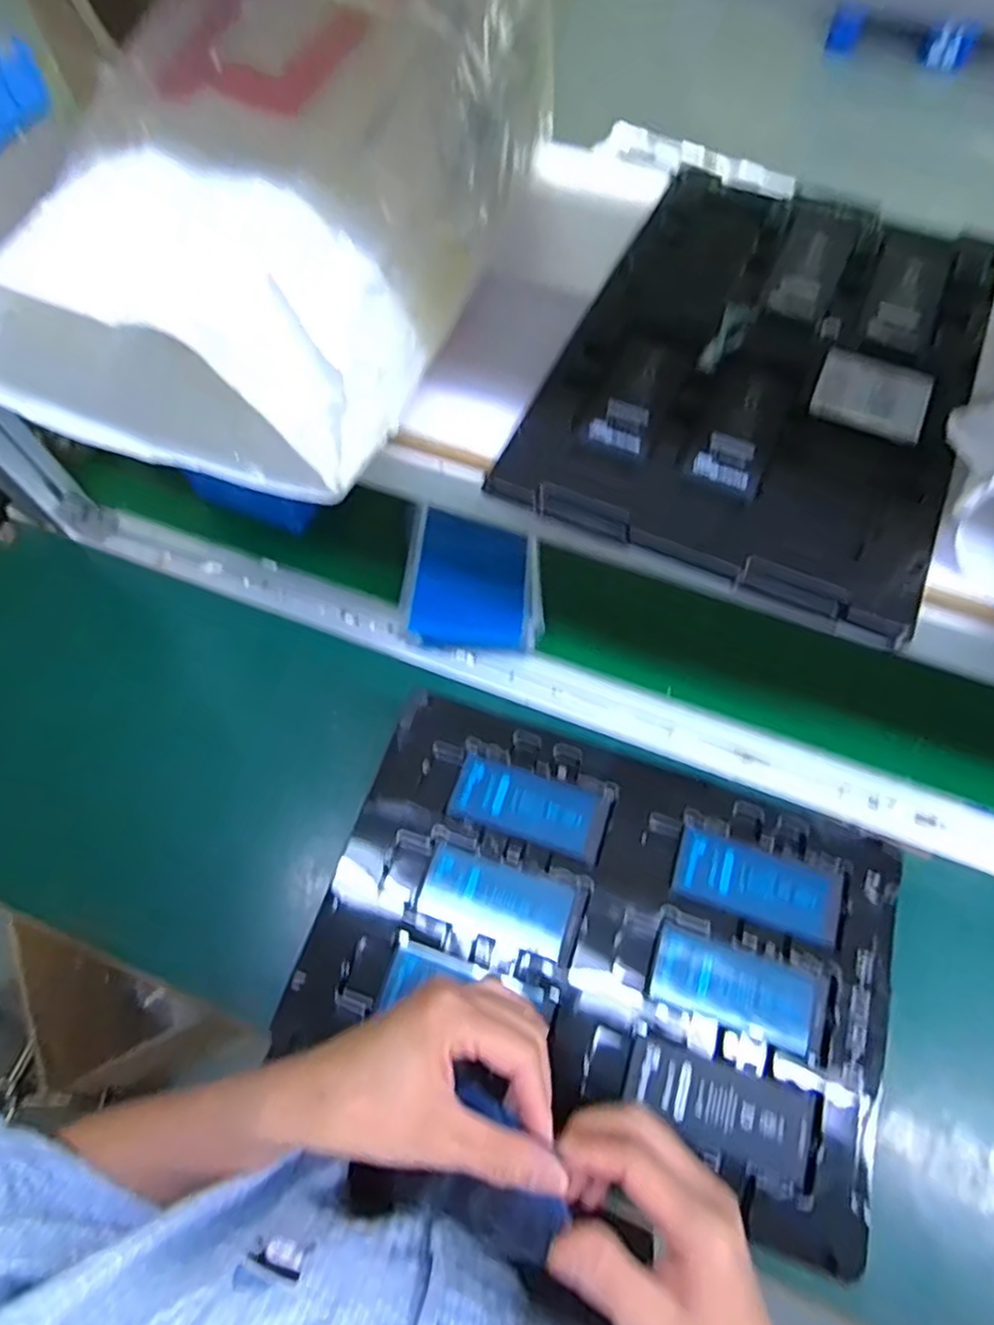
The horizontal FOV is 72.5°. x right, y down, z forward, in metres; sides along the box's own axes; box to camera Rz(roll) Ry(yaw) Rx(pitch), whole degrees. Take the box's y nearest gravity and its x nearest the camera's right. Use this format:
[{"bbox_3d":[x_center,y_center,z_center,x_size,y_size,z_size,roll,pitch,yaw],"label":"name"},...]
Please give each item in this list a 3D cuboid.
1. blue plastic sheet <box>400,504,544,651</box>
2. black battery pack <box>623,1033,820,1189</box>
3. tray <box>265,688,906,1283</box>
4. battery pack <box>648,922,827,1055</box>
[{"bbox_3d":[-0.018,-0.063,0.576,0.120,0.013,0.109,13,99,0],"label":"blue plastic sheet"},{"bbox_3d":[0.124,0.245,0.376,0.100,0.004,0.042,20,67,10],"label":"black battery pack"},{"bbox_3d":[0.063,0.166,0.414,0.332,0.012,0.219,18,66,9],"label":"tray"},{"bbox_3d":[0.141,0.193,0.402,0.095,0.004,0.042,18,66,9],"label":"battery pack"}]

